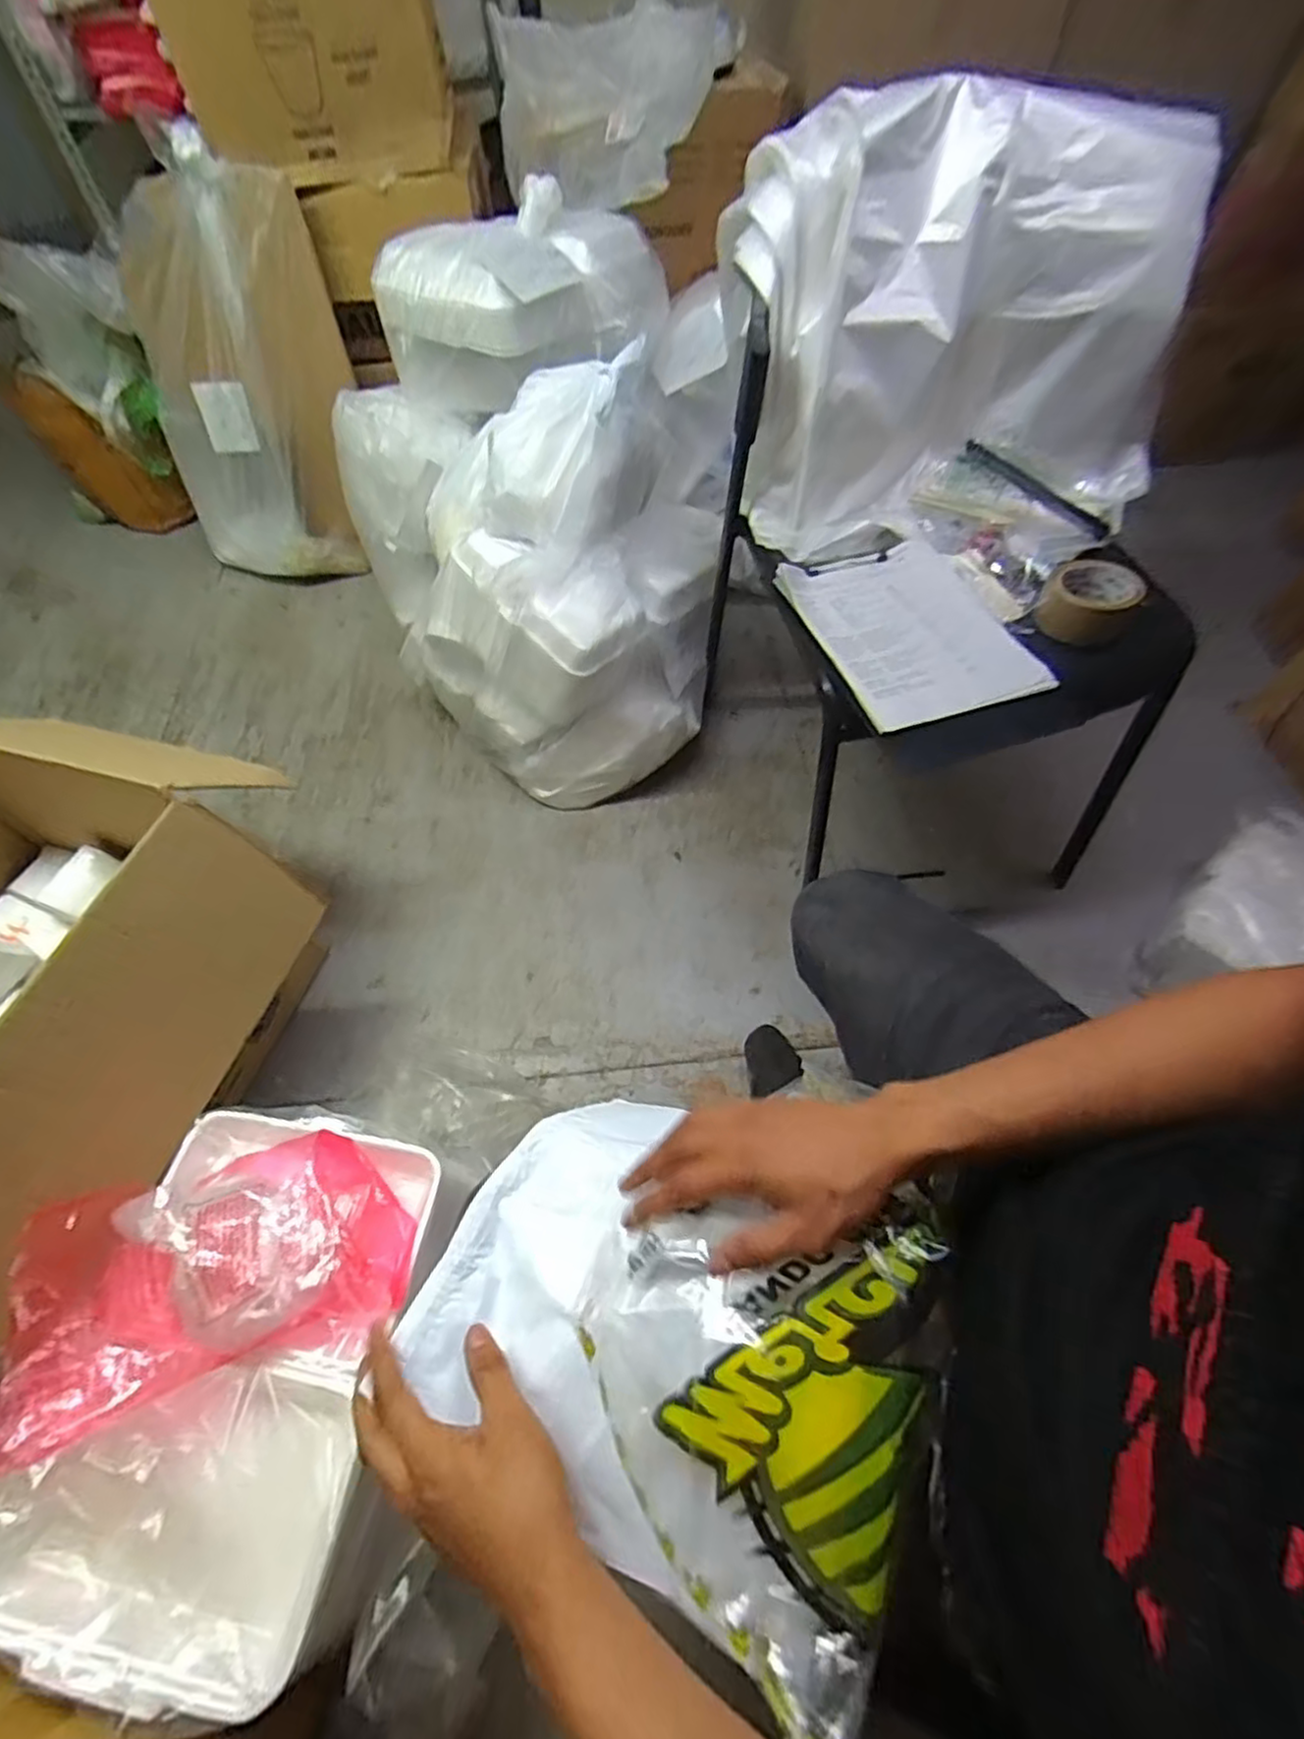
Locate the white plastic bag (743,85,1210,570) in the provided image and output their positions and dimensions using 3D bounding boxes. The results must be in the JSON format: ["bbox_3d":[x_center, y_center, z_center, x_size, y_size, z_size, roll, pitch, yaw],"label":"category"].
[{"bbox_3d":[0.383,-0.645,0.837,0.543,0.360,0.255,-8,58,-3],"label":"white plastic bag"}]

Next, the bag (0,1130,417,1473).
[{"bbox_3d":[-0.397,0.350,0.612,0.308,0.106,0.181,-19,60,-10],"label":"bag"}]

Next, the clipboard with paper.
[{"bbox_3d":[0.307,-0.292,0.818,0.235,0.013,0.297,-14,56,-12],"label":"clipboard with paper"}]

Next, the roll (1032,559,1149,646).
[{"bbox_3d":[0.517,-0.318,0.811,0.099,0.049,0.099,-1,58,1],"label":"roll"}]

